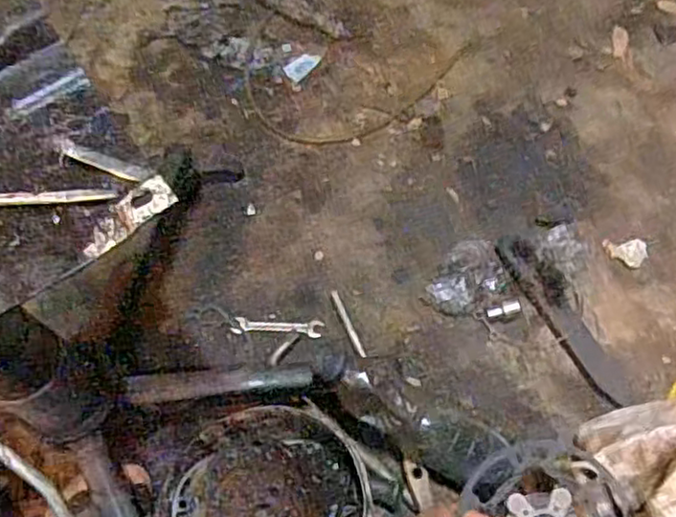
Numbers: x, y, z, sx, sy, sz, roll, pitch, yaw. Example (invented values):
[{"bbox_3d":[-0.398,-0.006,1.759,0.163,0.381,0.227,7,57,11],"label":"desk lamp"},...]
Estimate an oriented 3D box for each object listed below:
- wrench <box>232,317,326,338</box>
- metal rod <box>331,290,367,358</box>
[{"bbox_3d":[-0.069,0.079,0.784,0.103,0.004,0.021,2,61,2],"label":"wrench"},{"bbox_3d":[0.012,0.075,0.779,0.008,0.004,0.091,-20,62,-10],"label":"metal rod"}]

